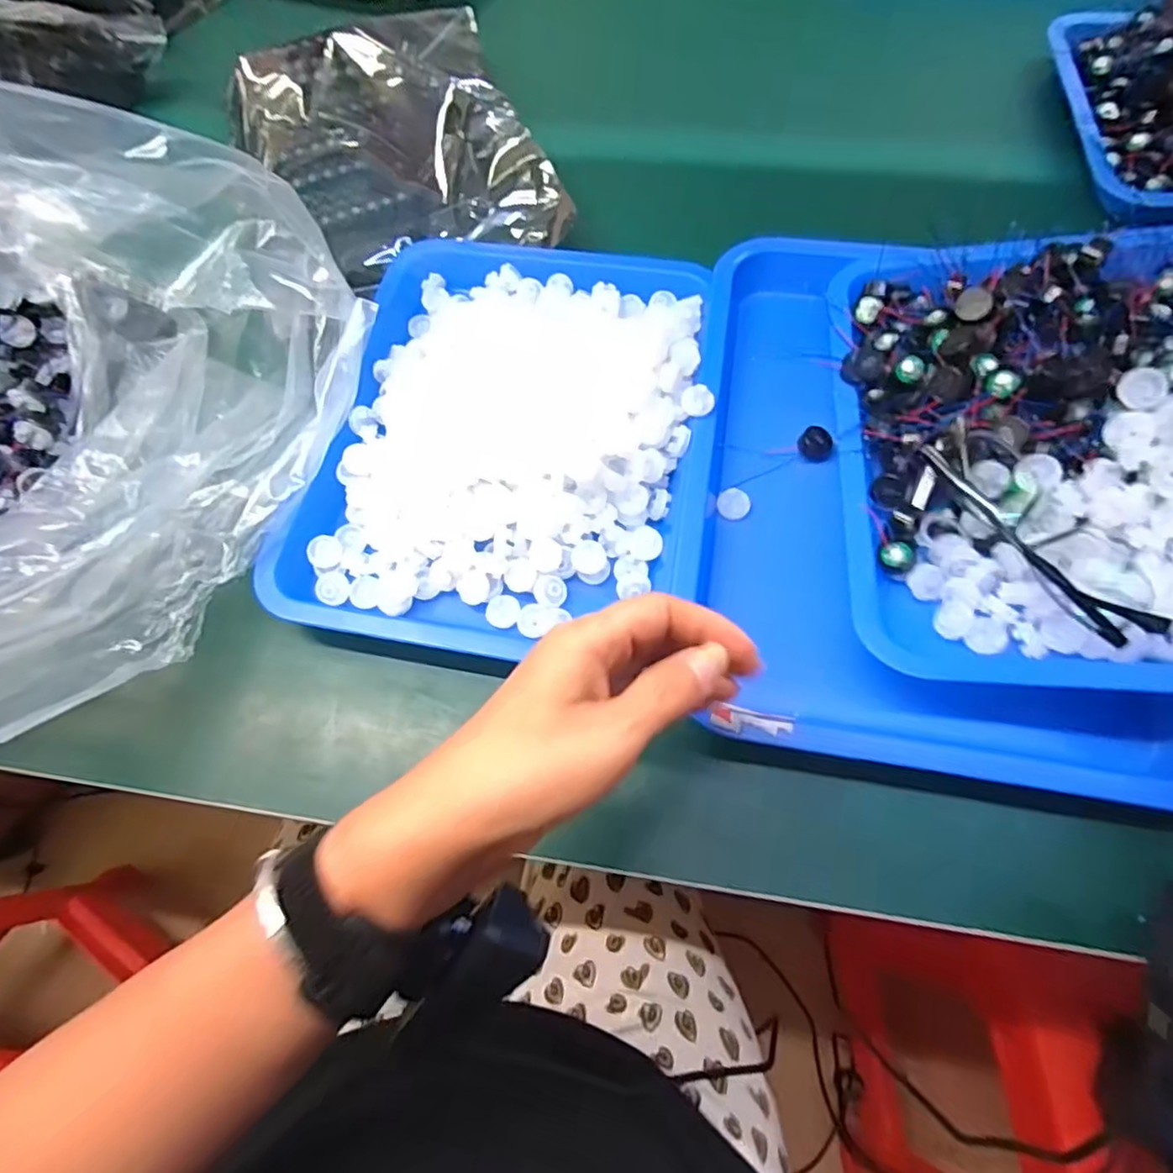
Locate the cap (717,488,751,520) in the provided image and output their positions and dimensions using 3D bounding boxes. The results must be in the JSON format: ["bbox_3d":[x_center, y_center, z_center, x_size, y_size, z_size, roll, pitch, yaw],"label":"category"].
[{"bbox_3d":[0.097,-0.054,0.429,0.021,0.008,0.021,-1,66,3],"label":"cap"}]

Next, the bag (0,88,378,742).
[{"bbox_3d":[-0.317,-0.127,0.356,0.284,0.217,0.356,28,71,14],"label":"bag"}]

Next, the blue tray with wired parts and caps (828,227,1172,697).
[{"bbox_3d":[0.284,-0.096,0.376,0.258,0.058,0.311,0,67,16],"label":"blue tray with wired parts and caps"}]

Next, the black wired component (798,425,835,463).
[{"bbox_3d":[0.153,-0.094,0.437,0.022,0.013,0.020,-1,66,3],"label":"black wired component"}]

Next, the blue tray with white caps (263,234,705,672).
[{"bbox_3d":[-0.047,-0.116,0.446,0.256,0.045,0.334,7,67,6],"label":"blue tray with white caps"}]

